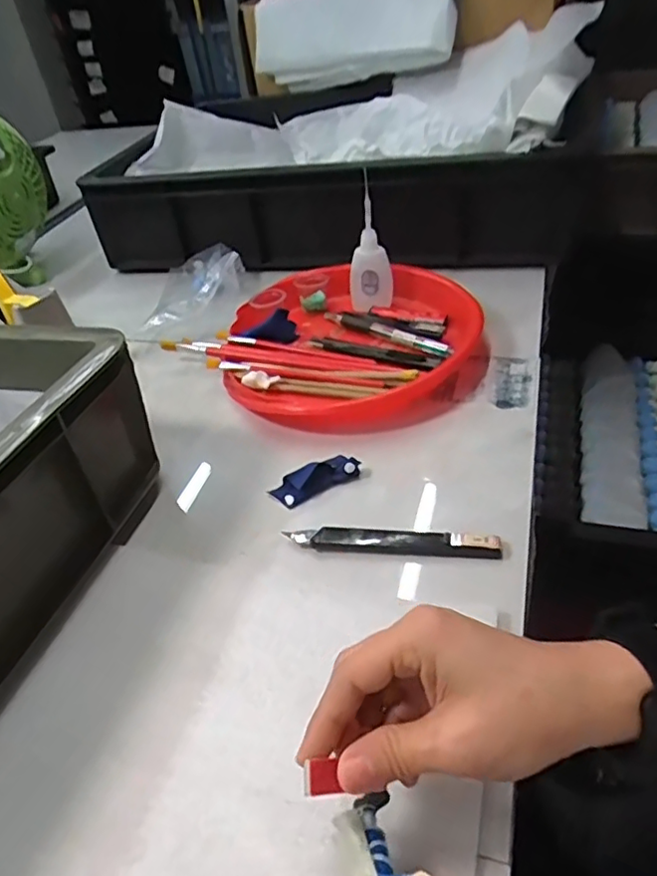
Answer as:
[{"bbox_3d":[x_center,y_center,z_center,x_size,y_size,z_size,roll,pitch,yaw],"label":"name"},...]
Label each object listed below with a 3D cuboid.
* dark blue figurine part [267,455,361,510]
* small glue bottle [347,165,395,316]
[{"bbox_3d":[-0.009,0.029,0.455,0.065,0.013,0.027,-26,42,-20],"label":"dark blue figurine part"},{"bbox_3d":[0.041,-0.191,0.613,0.044,0.116,0.028,-4,39,6],"label":"small glue bottle"}]

